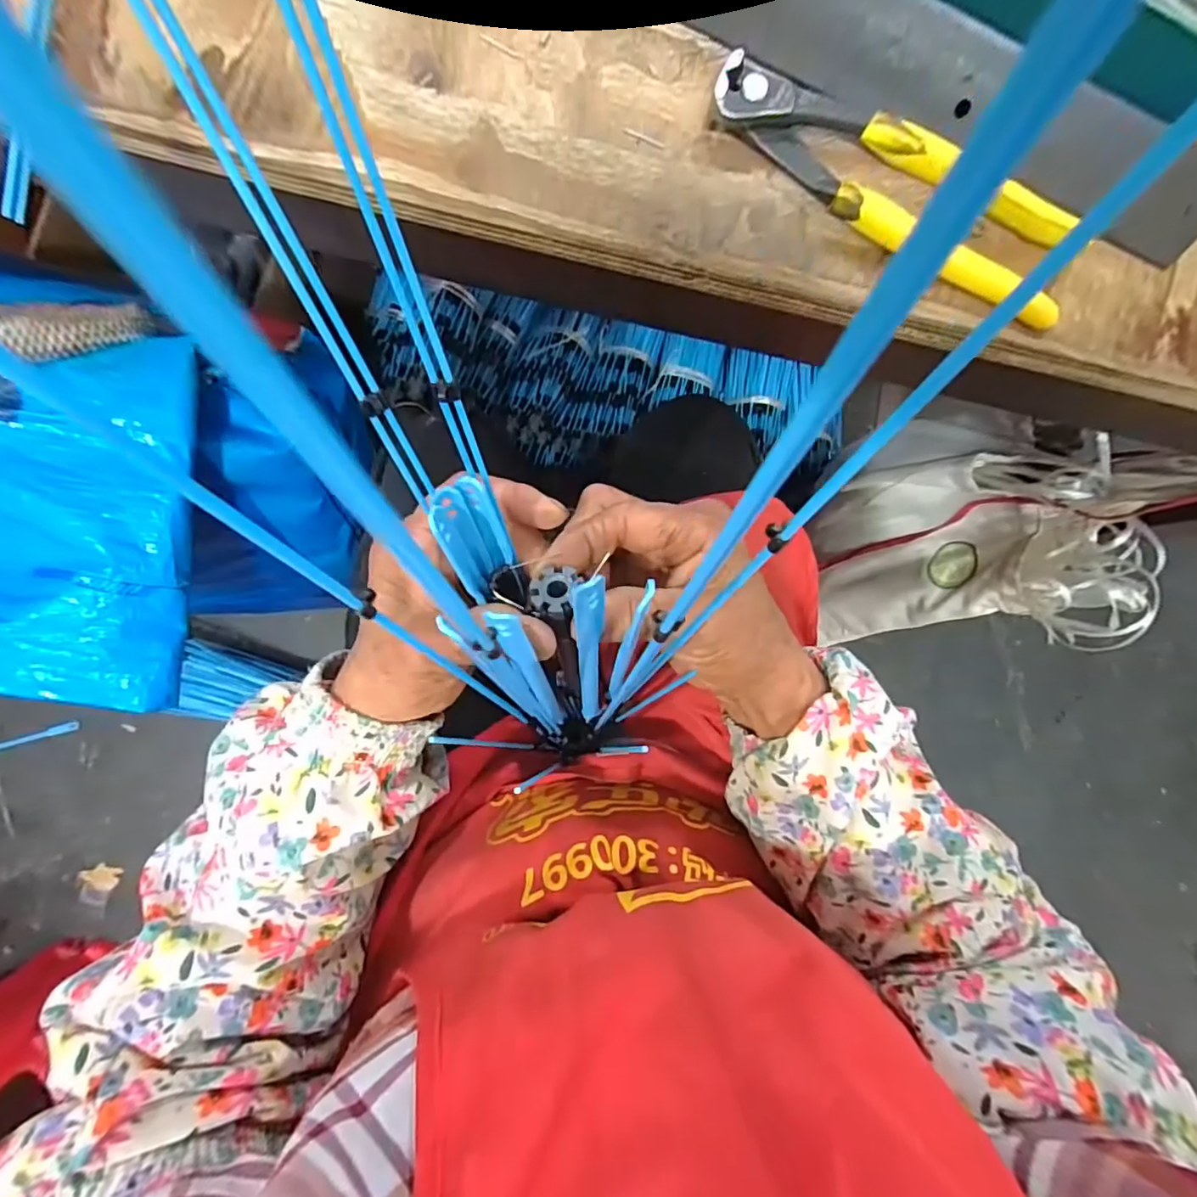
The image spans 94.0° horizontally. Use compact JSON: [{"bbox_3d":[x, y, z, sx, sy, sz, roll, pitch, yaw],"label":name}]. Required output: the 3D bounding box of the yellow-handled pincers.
[{"bbox_3d":[0.123,-0.170,0.228,0.162,0.013,0.052,29,86,-4],"label":"yellow-handled pincers"}]

